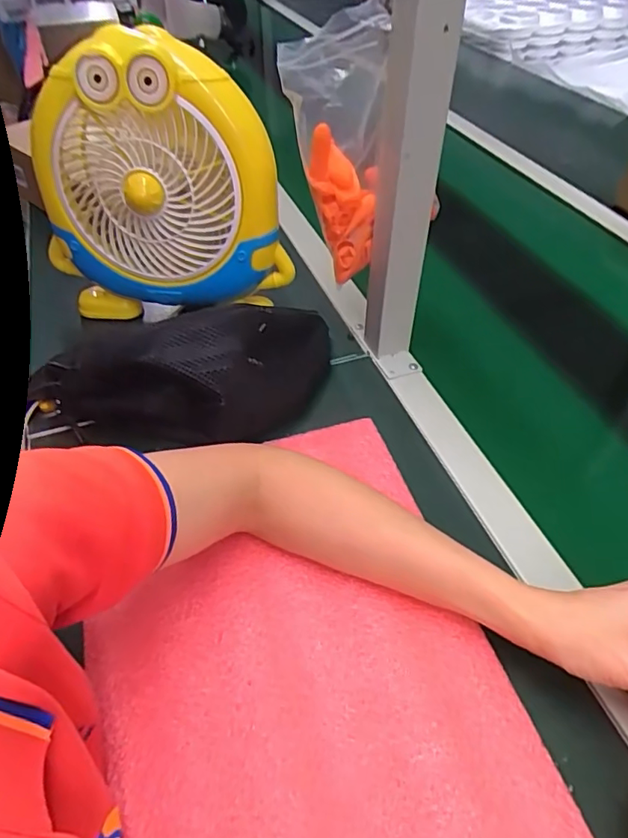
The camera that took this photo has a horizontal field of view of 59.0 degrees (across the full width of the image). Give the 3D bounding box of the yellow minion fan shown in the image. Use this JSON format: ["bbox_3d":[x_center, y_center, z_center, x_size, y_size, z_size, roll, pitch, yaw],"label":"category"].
[{"bbox_3d":[-0.155,-0.220,0.569,0.255,0.269,0.089,12,48,12],"label":"yellow minion fan"}]

